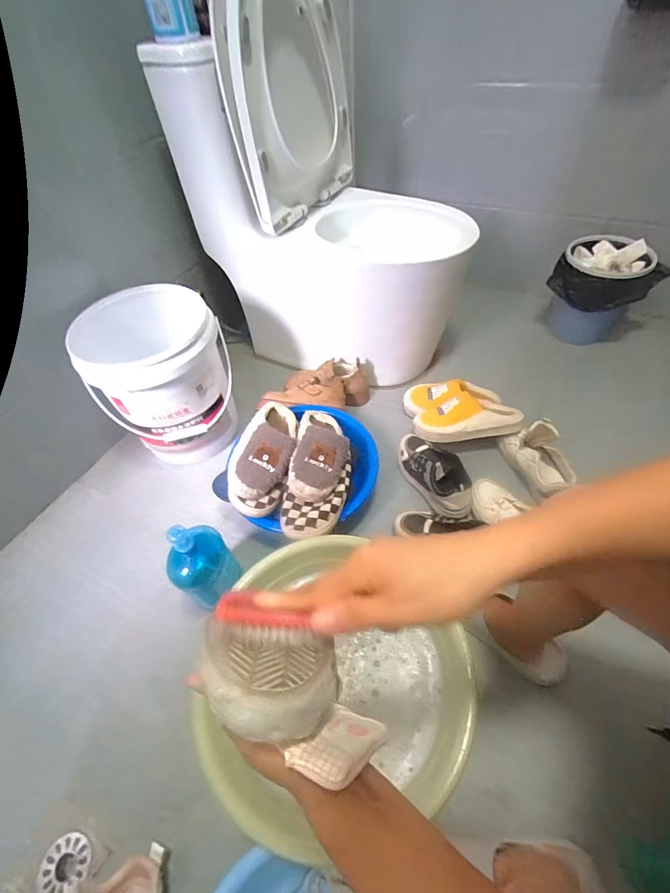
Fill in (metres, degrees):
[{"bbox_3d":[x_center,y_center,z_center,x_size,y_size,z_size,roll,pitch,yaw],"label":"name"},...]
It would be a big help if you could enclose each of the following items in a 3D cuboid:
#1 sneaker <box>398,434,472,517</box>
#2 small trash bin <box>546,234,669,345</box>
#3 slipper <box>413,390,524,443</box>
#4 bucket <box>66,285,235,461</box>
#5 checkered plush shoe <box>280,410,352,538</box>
[{"bbox_3d":[0.227,0.052,0.893,0.094,0.087,0.230,-22,53,-13],"label":"sneaker"},{"bbox_3d":[0.747,-0.429,1.116,0.261,0.244,0.203,18,55,18],"label":"small trash bin"},{"bbox_3d":[0.321,-0.073,0.947,0.244,0.059,0.103,-5,51,1],"label":"slipper"},{"bbox_3d":[-0.402,-0.144,0.959,0.285,0.371,0.285,-2,51,3],"label":"bucket"},{"bbox_3d":[-0.033,0.043,0.819,0.123,0.103,0.307,5,52,9],"label":"checkered plush shoe"}]

